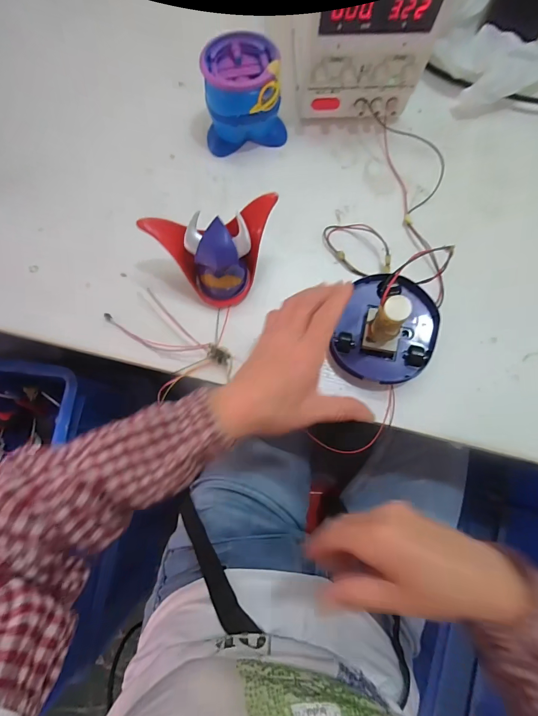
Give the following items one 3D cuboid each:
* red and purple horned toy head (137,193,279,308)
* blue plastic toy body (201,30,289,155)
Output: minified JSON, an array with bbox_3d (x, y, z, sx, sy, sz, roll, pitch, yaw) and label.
[{"bbox_3d":[-0.050,-0.101,0.353,0.122,0.075,0.076,-13,81,-3],"label":"red and purple horned toy head"},{"bbox_3d":[-0.029,-0.293,0.385,0.093,0.078,0.071,-12,81,-2],"label":"blue plastic toy body"}]

